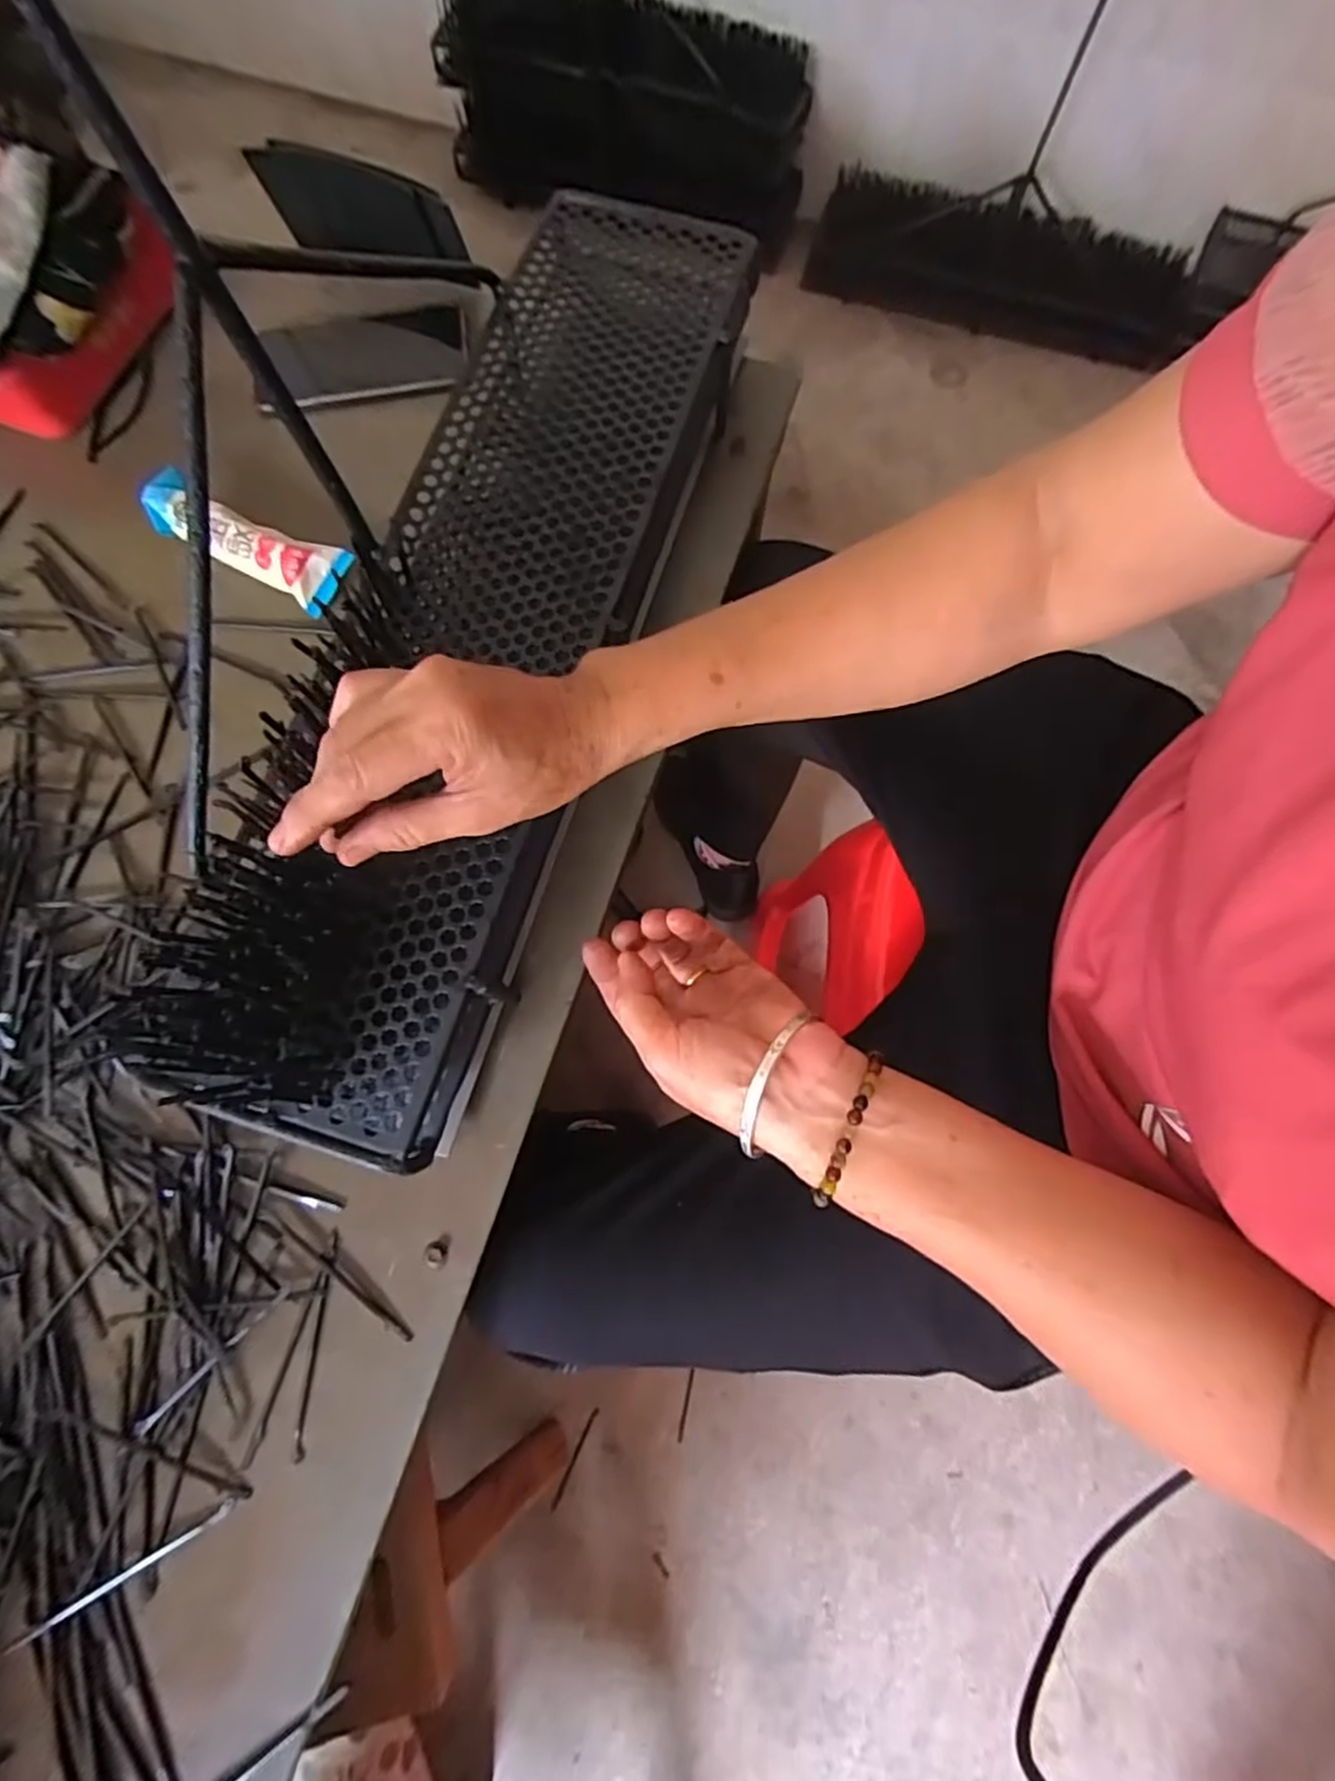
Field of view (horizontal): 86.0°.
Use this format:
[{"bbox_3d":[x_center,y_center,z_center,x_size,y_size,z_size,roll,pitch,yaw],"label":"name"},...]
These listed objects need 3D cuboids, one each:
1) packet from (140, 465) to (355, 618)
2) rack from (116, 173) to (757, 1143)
[{"bbox_3d":[-0.282,-0.233,0.486,0.143,0.039,0.043,25,76,7],"label":"packet"},{"bbox_3d":[-0.102,-0.172,0.424,0.168,0.055,0.620,15,77,4],"label":"rack"}]

